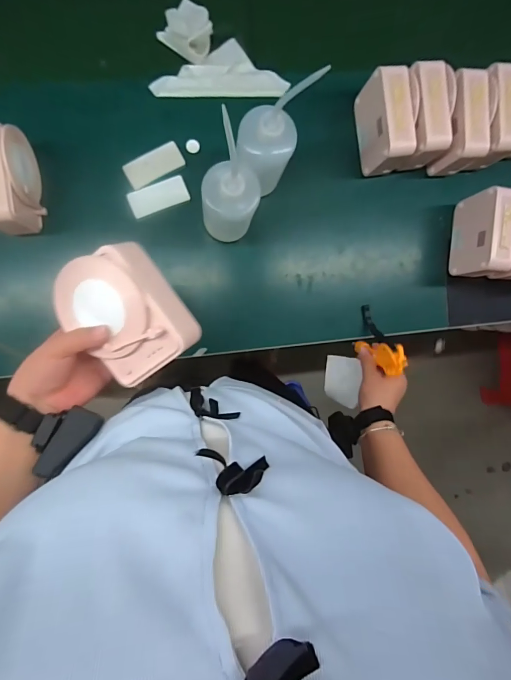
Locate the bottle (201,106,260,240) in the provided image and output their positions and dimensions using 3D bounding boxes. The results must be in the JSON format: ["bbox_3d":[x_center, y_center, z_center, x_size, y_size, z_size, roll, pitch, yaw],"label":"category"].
[{"bbox_3d":[-0.033,-0.193,0.492,0.073,0.225,0.070,0,93,-6],"label":"bottle"}]

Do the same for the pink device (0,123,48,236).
[{"bbox_3d":[-0.345,-0.223,0.521,0.062,0.089,0.131,1,93,-6],"label":"pink device"}]

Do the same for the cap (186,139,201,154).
[{"bbox_3d":[-0.101,-0.314,0.597,0.022,0.006,0.021,0,93,-6],"label":"cap"}]

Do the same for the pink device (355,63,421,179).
[{"bbox_3d":[0.206,-0.339,0.590,0.057,0.114,0.124,-9,94,-5],"label":"pink device"}]

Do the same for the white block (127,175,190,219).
[{"bbox_3d":[-0.153,-0.226,0.583,0.092,0.010,0.039,-22,95,-4],"label":"white block"}]

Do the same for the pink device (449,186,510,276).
[{"bbox_3d":[0.381,-0.174,0.617,0.068,0.102,0.131,5,92,-6],"label":"pink device"}]

